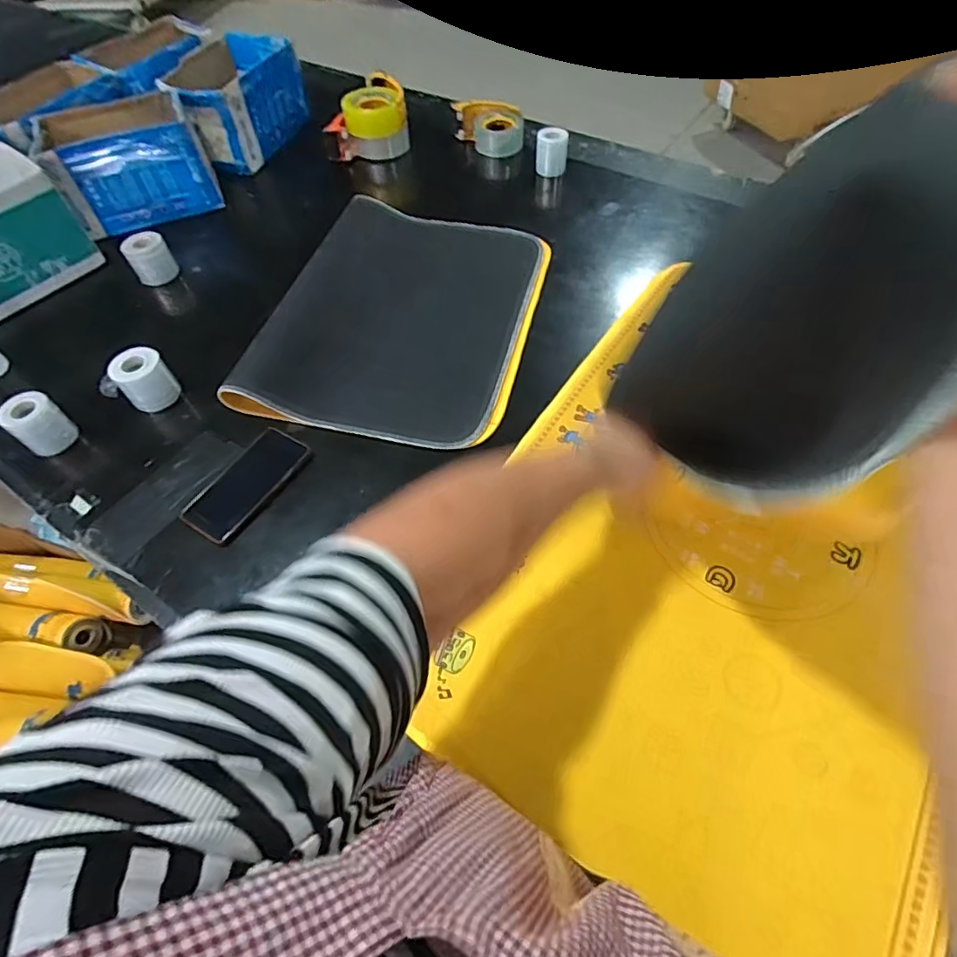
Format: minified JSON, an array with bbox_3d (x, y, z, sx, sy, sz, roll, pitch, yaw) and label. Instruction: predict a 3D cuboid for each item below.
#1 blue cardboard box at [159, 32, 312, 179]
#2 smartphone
[{"bbox_3d":[-0.518,-0.805,1.148,0.180,0.148,0.289,14,57,14],"label":"blue cardboard box"},{"bbox_3d":[-0.299,0.004,0.687,0.084,0.012,0.161,26,61,21],"label":"smartphone"}]

